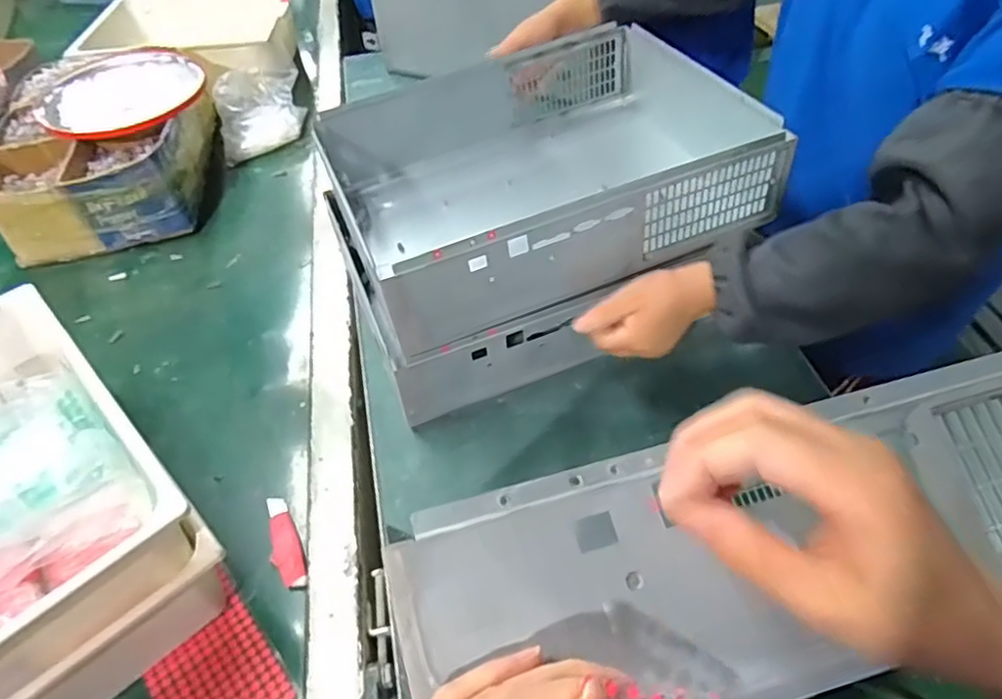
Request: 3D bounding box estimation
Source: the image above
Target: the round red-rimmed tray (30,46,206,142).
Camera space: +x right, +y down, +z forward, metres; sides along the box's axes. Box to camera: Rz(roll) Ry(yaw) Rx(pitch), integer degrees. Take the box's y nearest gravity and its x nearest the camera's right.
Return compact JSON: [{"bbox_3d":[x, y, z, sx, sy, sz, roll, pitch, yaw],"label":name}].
[{"bbox_3d":[-0.571,-0.389,0.973,0.231,0.024,0.199,-33,63,-21],"label":"round red-rimmed tray"}]

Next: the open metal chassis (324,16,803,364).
[{"bbox_3d":[0.027,-0.219,0.736,0.425,0.137,0.405,-21,52,-14],"label":"open metal chassis"}]

